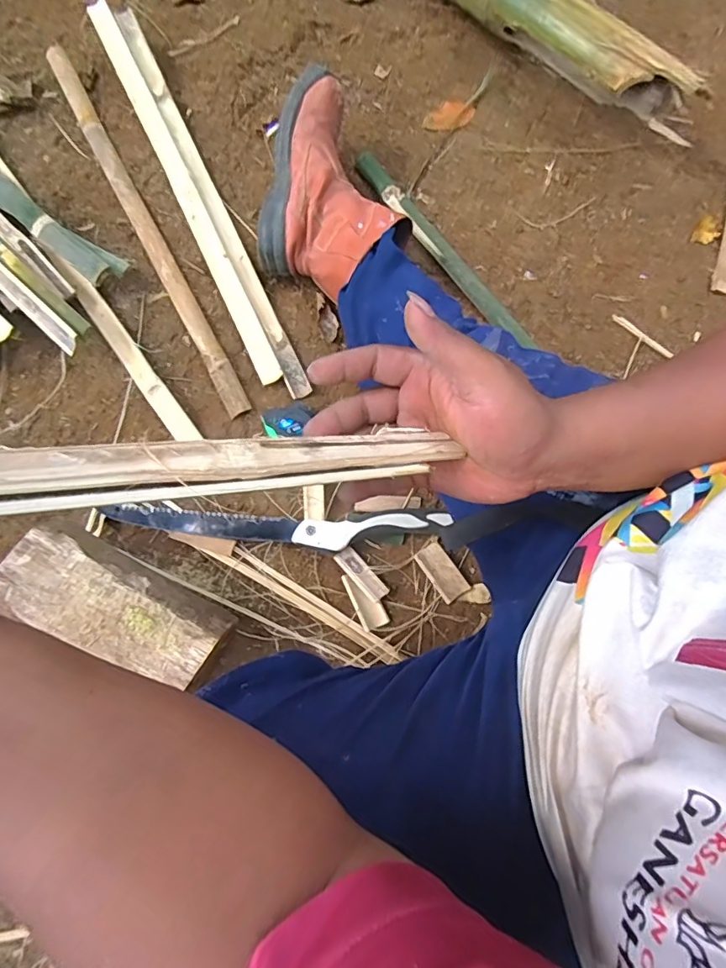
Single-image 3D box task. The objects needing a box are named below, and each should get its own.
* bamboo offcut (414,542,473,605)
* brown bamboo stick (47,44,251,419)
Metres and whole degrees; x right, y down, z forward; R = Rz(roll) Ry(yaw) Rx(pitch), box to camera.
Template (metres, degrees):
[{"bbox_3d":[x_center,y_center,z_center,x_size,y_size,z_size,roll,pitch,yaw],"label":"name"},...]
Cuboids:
[{"bbox_3d":[0.114,0.128,0.731,0.041,0.014,0.083,-35,79,-7],"label":"bamboo offcut"},{"bbox_3d":[-0.368,-0.440,0.836,0.037,0.022,0.768,-28,78,-6],"label":"brown bamboo stick"}]

